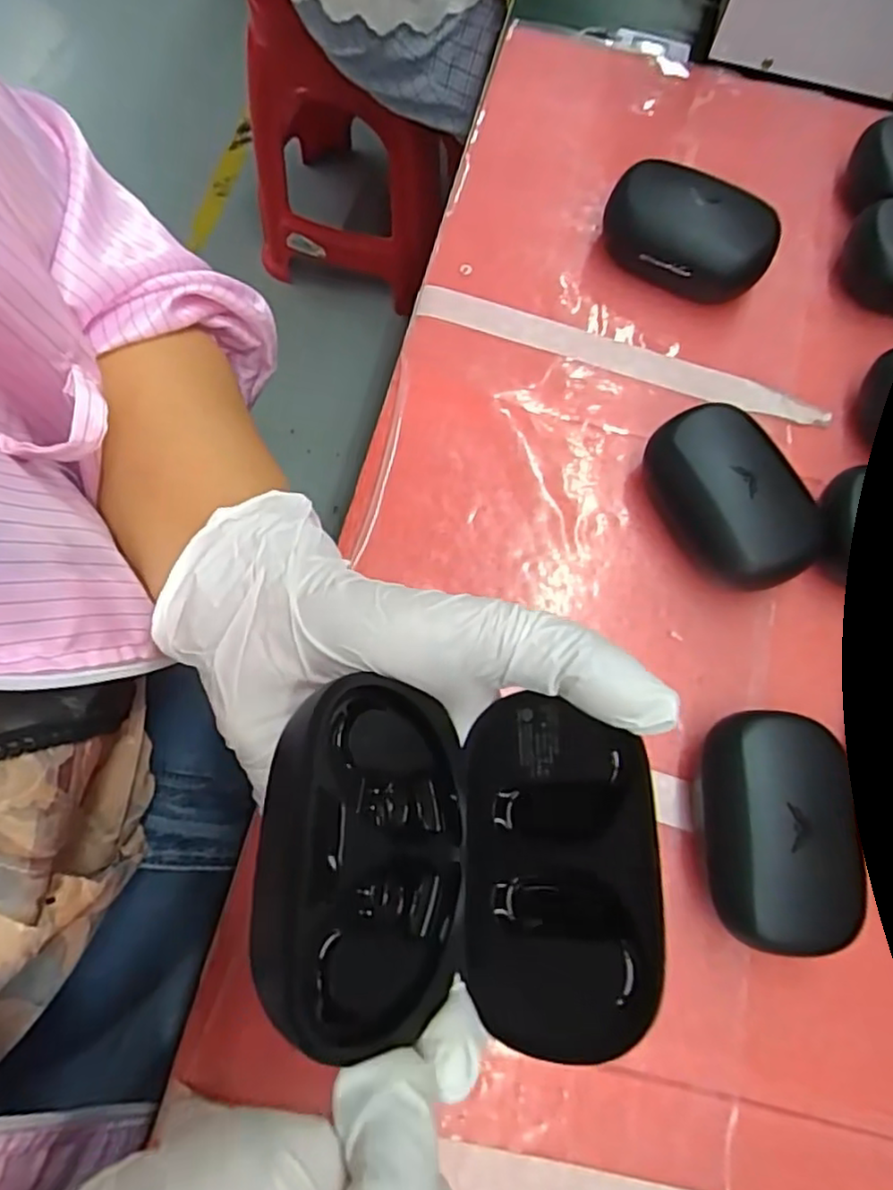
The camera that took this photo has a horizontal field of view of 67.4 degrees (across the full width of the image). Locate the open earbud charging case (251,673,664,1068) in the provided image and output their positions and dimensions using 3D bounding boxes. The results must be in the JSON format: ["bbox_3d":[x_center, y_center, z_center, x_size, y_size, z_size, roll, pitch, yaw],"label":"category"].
[{"bbox_3d":[0.004,0.066,0.167,0.094,0.047,0.081,5,72,0],"label":"open earbud charging case"}]

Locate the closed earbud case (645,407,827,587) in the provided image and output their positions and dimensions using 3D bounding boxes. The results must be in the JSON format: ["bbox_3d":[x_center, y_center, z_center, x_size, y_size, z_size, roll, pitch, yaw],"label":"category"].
[{"bbox_3d":[0.128,-0.044,0.301,0.050,0.037,0.083,-27,75,-10],"label":"closed earbud case"}]

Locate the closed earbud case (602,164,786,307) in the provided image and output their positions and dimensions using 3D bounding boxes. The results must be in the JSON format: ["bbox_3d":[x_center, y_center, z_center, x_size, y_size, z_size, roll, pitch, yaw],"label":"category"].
[{"bbox_3d":[0.124,-0.184,0.345,0.081,0.039,0.050,30,74,8],"label":"closed earbud case"}]

